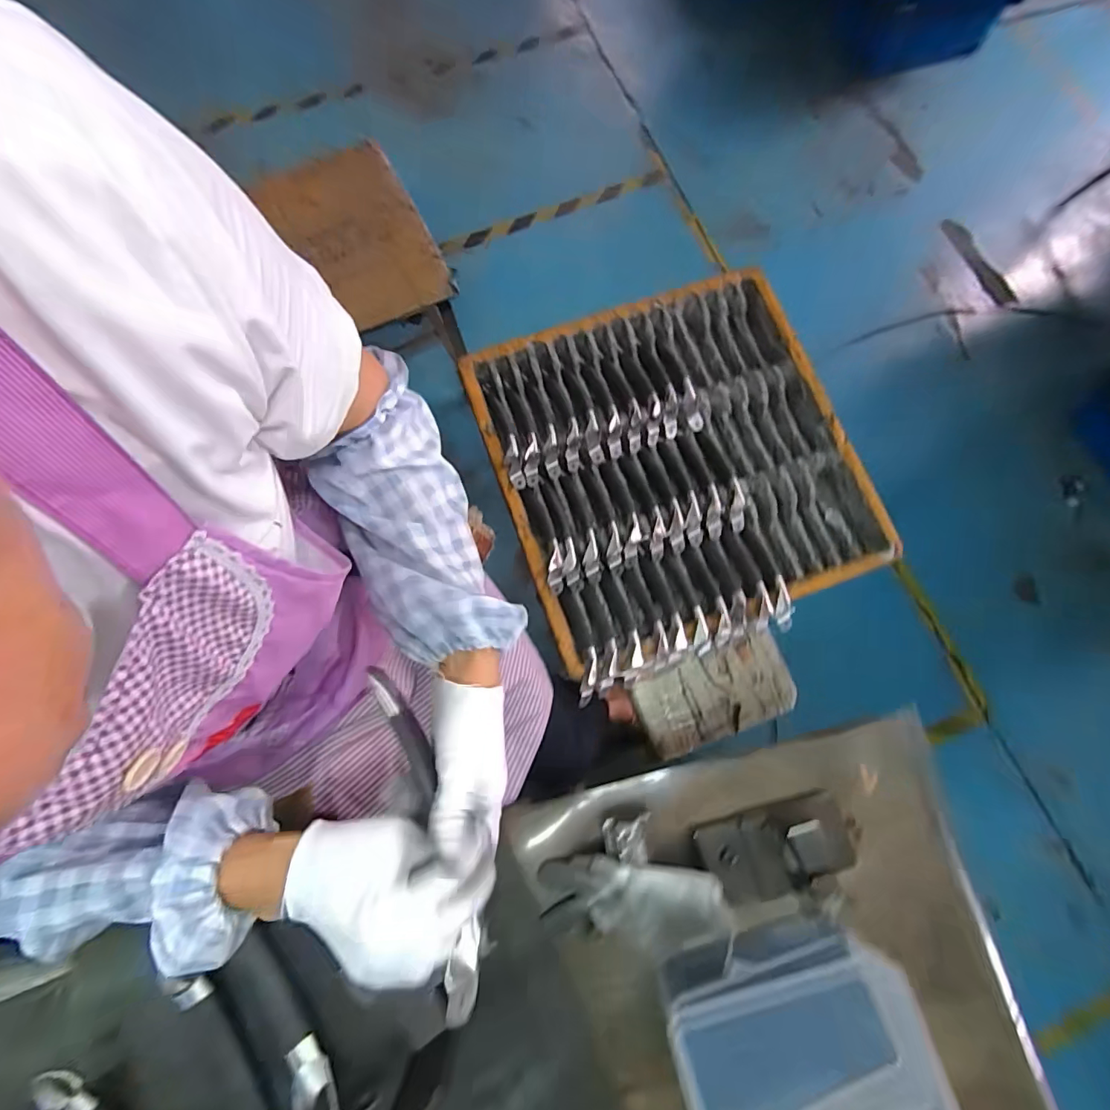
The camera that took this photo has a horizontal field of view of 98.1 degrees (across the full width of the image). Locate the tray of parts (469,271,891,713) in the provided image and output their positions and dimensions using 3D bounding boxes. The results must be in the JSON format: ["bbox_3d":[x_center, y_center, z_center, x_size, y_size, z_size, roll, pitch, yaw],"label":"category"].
[{"bbox_3d":[0.182,-0.149,0.768,0.538,0.085,0.549,-22,79,-6],"label":"tray of parts"}]

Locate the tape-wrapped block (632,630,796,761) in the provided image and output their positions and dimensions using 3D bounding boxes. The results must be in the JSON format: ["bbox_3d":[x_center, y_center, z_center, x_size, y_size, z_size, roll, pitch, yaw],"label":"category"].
[{"bbox_3d":[0.282,0.246,0.850,0.271,0.032,0.139,-20,79,-5],"label":"tape-wrapped block"}]

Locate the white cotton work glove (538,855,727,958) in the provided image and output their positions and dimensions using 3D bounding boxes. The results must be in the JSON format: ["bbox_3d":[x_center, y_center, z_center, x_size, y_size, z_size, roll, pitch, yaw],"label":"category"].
[{"bbox_3d":[0.063,0.291,0.400,0.158,0.049,0.084,-13,77,25],"label":"white cotton work glove"}]

